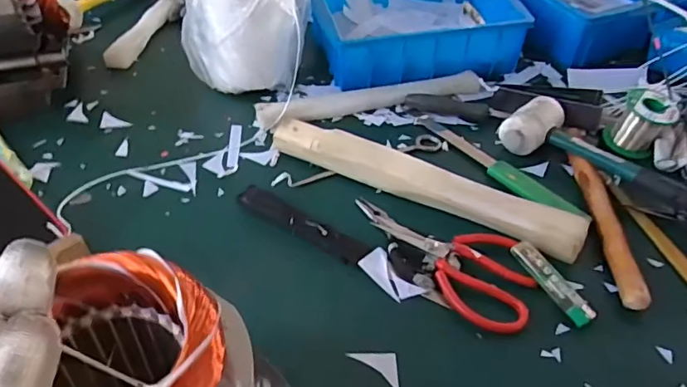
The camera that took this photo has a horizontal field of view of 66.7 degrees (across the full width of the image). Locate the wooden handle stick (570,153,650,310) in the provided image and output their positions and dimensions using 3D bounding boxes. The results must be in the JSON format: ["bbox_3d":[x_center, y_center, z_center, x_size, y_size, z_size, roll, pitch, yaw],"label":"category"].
[{"bbox_3d":[0.256,0.028,0.509,0.023,0.020,0.193,4,42,3],"label":"wooden handle stick"}]

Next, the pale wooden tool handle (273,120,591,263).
[{"bbox_3d":[0.073,-0.012,0.537,0.335,0.035,0.046,21,46,20],"label":"pale wooden tool handle"}]

